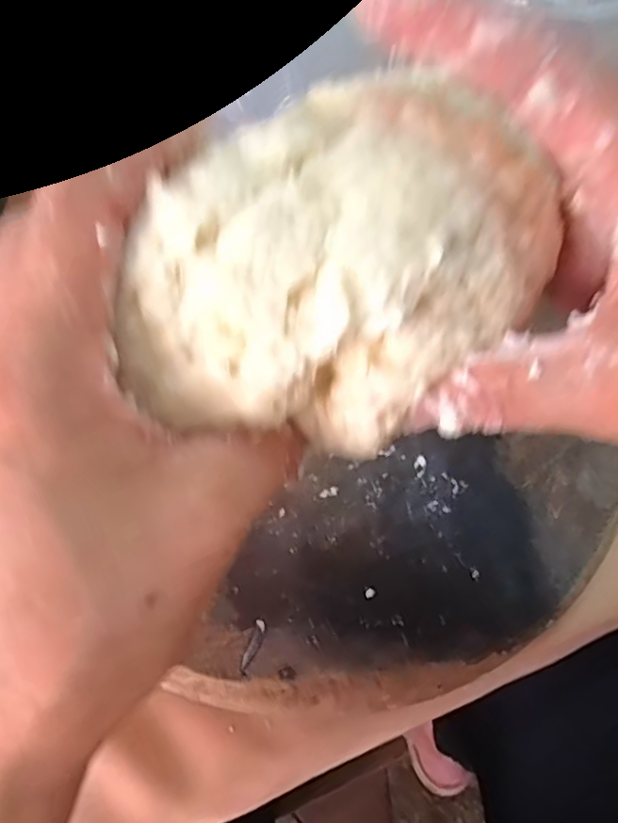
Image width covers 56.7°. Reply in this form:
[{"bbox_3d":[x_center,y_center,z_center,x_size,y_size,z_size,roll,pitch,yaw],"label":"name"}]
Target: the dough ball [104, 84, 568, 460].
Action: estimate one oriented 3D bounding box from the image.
[{"bbox_3d":[0.006,-0.029,0.131,0.092,0.054,0.059,-34,60,-24],"label":"dough ball"}]

